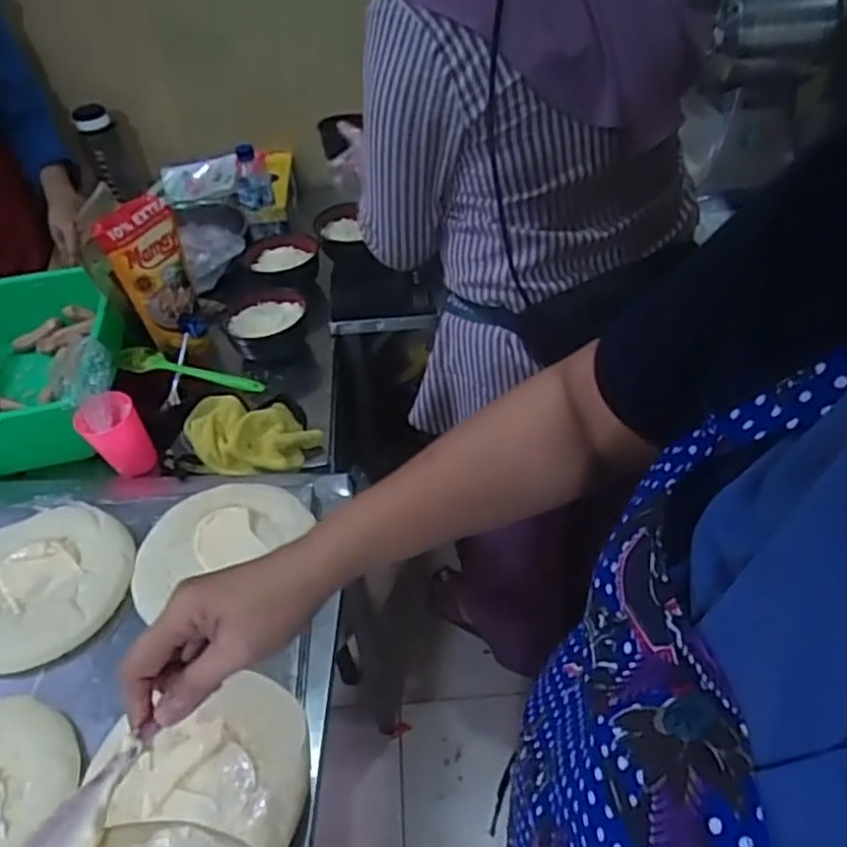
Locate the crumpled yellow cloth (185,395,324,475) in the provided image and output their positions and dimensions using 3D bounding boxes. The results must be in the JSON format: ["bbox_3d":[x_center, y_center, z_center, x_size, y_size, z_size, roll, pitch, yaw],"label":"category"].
[{"bbox_3d":[-0.239,0.014,0.967,0.181,0.029,0.115,3,56,-12],"label":"crumpled yellow cloth"}]

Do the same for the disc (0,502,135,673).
[{"bbox_3d":[-0.432,0.167,0.761,0.196,0.027,0.200,-3,43,3],"label":"disc"}]

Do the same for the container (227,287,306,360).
[{"bbox_3d":[-0.261,-0.176,1.159,0.122,0.062,0.147,-10,43,-5],"label":"container"}]

